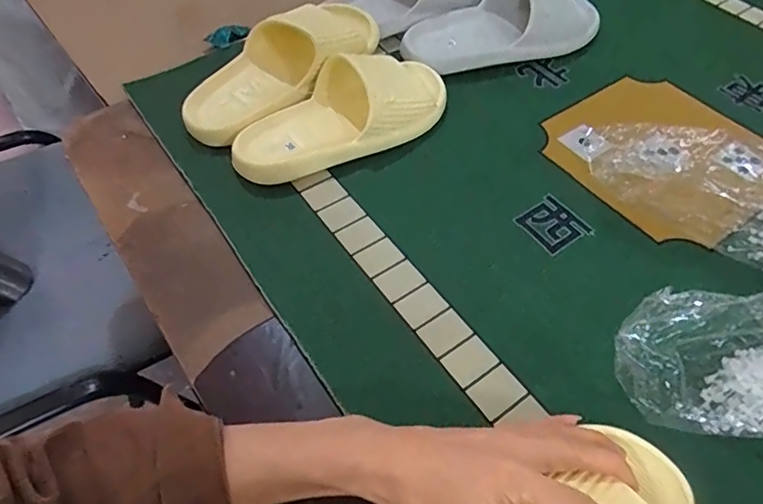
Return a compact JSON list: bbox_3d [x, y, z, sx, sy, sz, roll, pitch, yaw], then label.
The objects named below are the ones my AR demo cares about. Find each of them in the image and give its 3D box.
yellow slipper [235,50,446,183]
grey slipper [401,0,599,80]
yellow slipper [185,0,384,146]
[{"bbox_3d":[-0.039,-0.149,0.541,0.241,0.062,0.101,-24,57,-17],"label":"yellow slipper"},{"bbox_3d":[0.150,-0.285,0.644,0.248,0.065,0.099,-17,55,-13],"label":"grey slipper"},{"bbox_3d":[-0.108,-0.209,0.565,0.240,0.059,0.086,-36,62,-24],"label":"yellow slipper"}]

